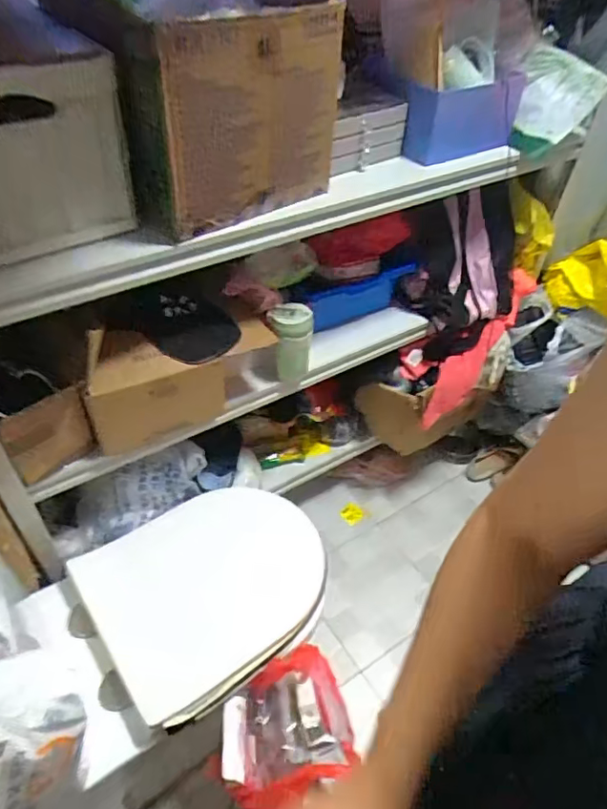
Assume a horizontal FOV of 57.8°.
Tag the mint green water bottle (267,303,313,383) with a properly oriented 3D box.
[{"bbox_3d":[-0.029,-0.122,1.144,0.089,0.163,0.074,2,46,-2],"label":"mint green water bottle"}]

